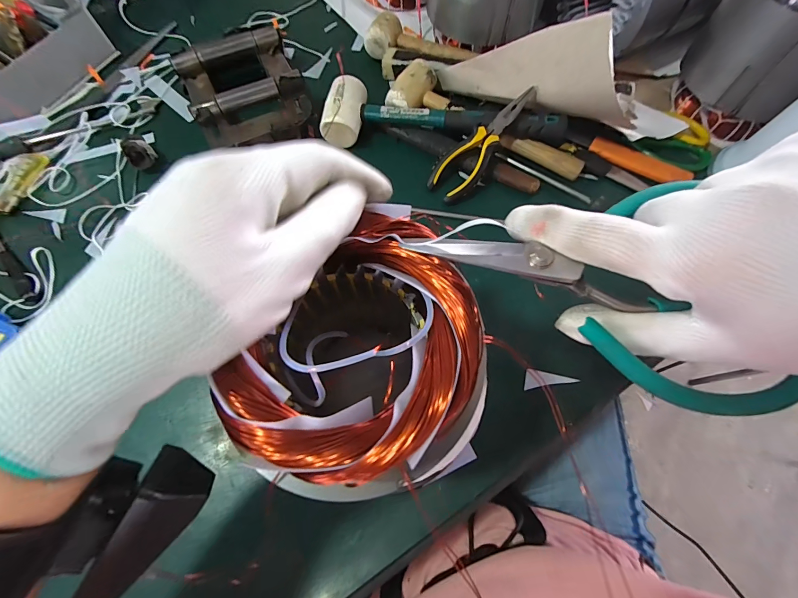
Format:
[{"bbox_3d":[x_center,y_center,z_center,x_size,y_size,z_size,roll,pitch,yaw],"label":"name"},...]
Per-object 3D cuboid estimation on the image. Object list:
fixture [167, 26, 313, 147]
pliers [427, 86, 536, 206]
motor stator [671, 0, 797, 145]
[{"bbox_3d":[-0.198,-0.271,0.457,0.139,0.053,0.191,-22,71,-9],"label":"fixture"},{"bbox_3d":[0.098,-0.183,0.411,0.051,0.021,0.157,42,95,14],"label":"pliers"},{"bbox_3d":[0.441,-0.310,0.408,0.143,0.174,0.137,-33,73,-12],"label":"motor stator"}]

